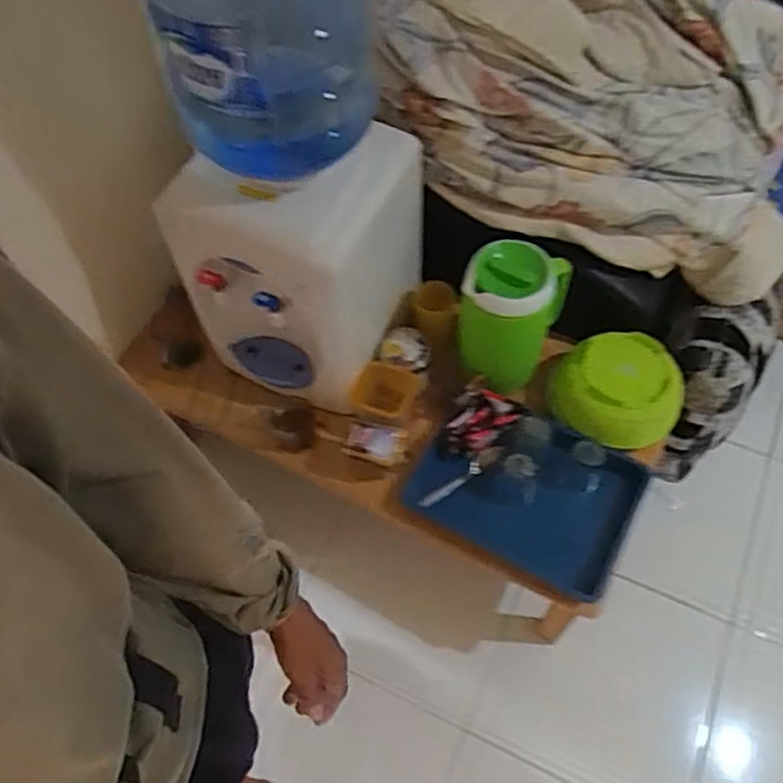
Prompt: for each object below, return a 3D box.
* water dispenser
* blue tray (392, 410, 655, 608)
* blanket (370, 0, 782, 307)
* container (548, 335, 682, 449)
[{"bbox_3d":[-0.146,-0.230,1.173,0.313,0.407,0.317,22,62,15],"label":"water dispenser"},{"bbox_3d":[0.221,0.157,1.157,0.354,0.087,0.253,27,64,17],"label":"blue tray"},{"bbox_3d":[0.342,-0.485,1.150,0.755,0.474,0.402,7,60,7],"label":"blanket"},{"bbox_3d":[0.383,-0.004,1.210,0.210,0.099,0.176,10,60,8],"label":"container"}]

